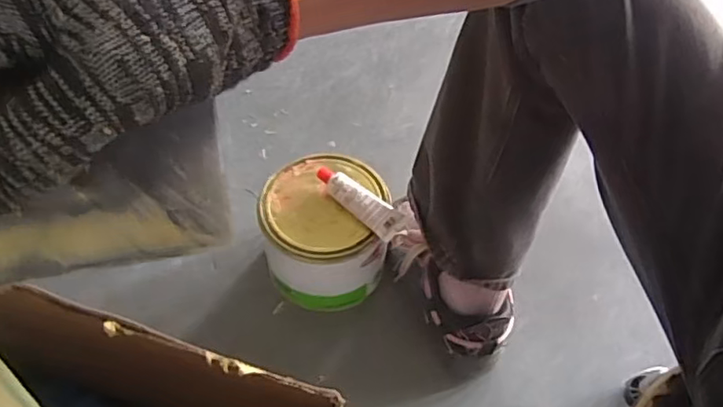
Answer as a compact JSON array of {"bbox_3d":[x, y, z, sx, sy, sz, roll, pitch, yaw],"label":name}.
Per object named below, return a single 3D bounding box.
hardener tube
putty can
[{"bbox_3d":[-0.003,-0.007,0.704,0.125,0.017,0.041,36,60,21],"label":"hardener tube"},{"bbox_3d":[-0.048,0.039,0.763,0.151,0.130,0.155,1,54,-2],"label":"putty can"}]

